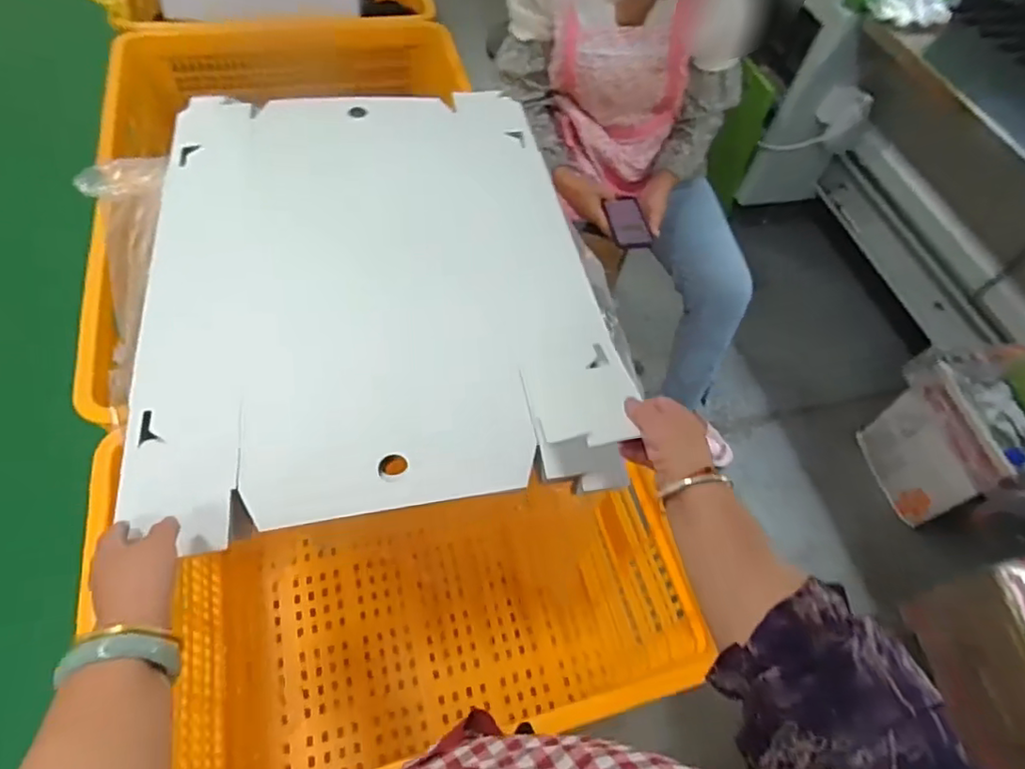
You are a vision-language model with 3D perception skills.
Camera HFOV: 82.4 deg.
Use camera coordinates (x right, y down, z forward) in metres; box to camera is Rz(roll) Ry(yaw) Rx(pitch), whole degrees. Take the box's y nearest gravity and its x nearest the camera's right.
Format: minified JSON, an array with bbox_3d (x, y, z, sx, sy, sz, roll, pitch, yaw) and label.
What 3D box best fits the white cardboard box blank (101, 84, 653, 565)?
[{"bbox_3d":[-0.175,-0.167,0.755,0.513,0.062,0.687,-10,59,-6],"label":"white cardboard box blank"}]

